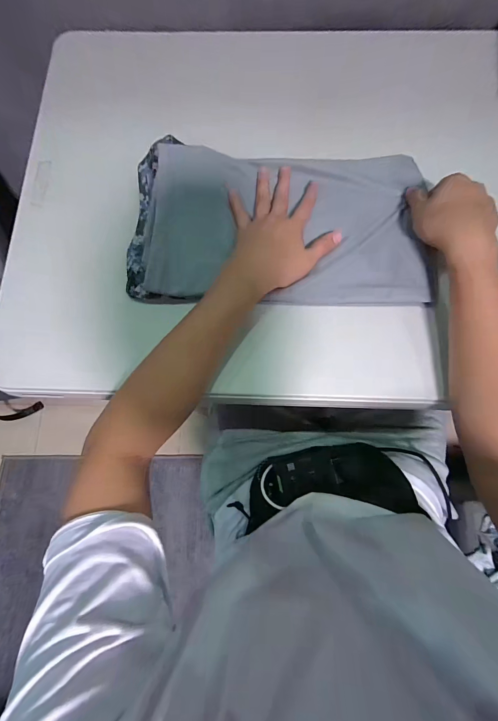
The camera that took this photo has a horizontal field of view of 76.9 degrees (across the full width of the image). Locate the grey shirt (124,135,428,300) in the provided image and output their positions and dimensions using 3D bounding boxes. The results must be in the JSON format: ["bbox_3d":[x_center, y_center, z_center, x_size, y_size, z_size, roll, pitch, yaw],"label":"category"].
[{"bbox_3d":[0.038,-0.184,0.414,0.378,0.030,0.226,3,77,2],"label":"grey shirt"}]

